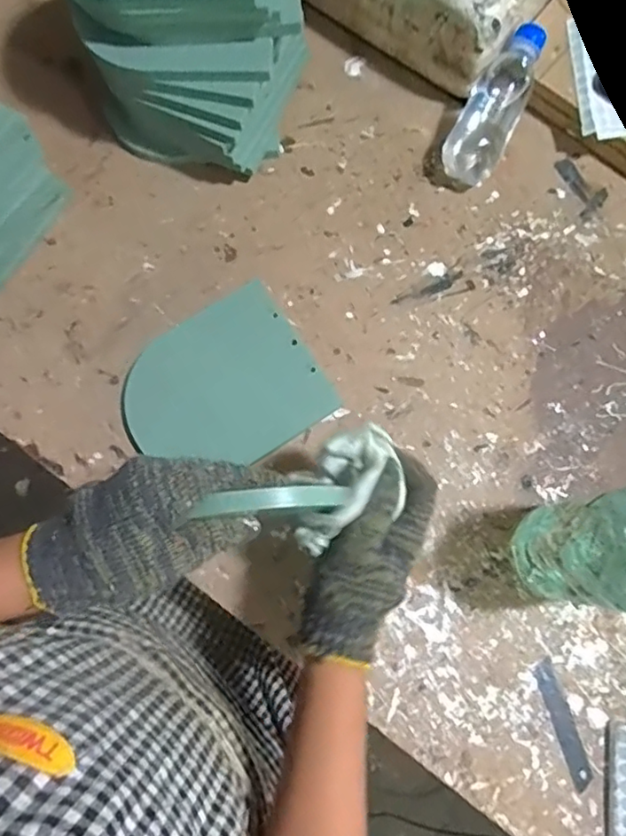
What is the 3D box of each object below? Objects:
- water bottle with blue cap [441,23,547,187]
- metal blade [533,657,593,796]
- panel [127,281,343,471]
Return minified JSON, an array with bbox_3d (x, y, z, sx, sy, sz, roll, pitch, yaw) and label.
[{"bbox_3d":[0.173,-0.299,0.550,0.051,0.044,0.145,26,96,4],"label":"water bottle with blue cap"},{"bbox_3d":[0.203,0.248,0.475,0.017,0.004,0.097,-16,77,-9],"label":"metal blade"},{"bbox_3d":[-0.084,-0.024,0.528,0.170,0.006,0.141,-33,86,-3],"label":"panel"}]

